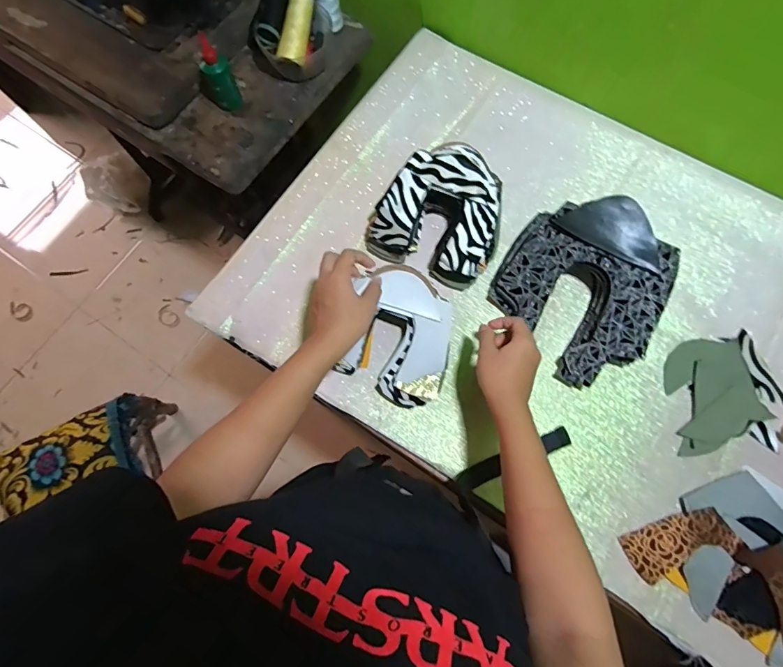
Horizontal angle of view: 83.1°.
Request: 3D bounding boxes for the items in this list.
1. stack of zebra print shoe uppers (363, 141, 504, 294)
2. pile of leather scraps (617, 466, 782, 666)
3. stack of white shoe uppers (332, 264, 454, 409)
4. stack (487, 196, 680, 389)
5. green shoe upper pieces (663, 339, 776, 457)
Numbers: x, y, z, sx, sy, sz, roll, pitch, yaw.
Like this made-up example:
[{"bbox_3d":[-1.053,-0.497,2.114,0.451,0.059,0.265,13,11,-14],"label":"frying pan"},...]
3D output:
[{"bbox_3d":[0.078,-0.165,0.610,0.170,0.095,0.169,34,78,11],"label":"stack of zebra print shoe uppers"},{"bbox_3d":[0.413,0.257,0.507,0.218,0.021,0.172,36,78,11],"label":"pile of leather scraps"},{"bbox_3d":[0.010,0.005,0.568,0.129,0.073,0.159,12,75,5],"label":"stack of white shoe uppers"},{"bbox_3d":[0.244,-0.060,0.568,0.190,0.098,0.221,-40,76,-9],"label":"stack"},{"bbox_3d":[0.411,0.077,0.565,0.109,0.013,0.136,-9,74,0],"label":"green shoe upper pieces"}]

